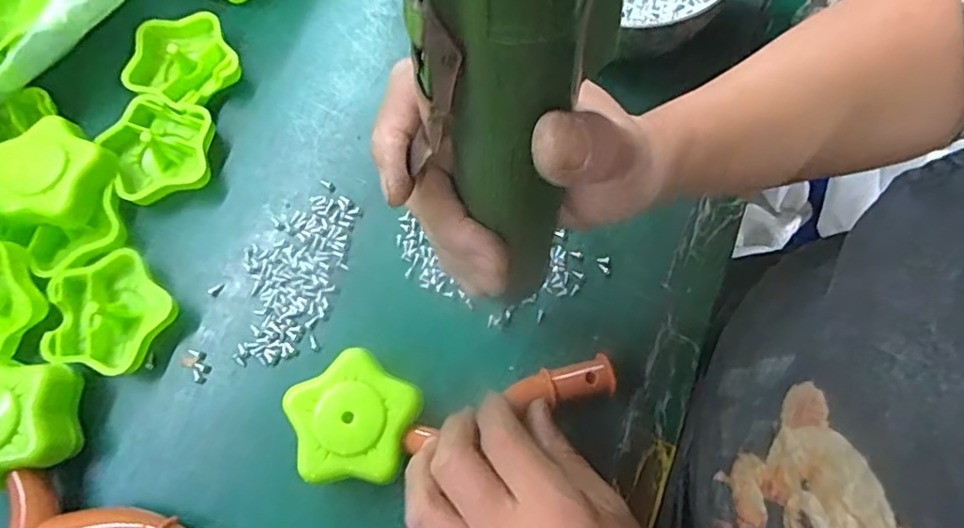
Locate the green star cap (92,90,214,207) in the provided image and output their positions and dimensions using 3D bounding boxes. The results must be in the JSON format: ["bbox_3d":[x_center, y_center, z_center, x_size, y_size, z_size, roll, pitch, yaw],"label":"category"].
[{"bbox_3d":[-0.193,-0.072,0.359,0.062,0.021,0.066,-28,74,-8],"label":"green star cap"}]

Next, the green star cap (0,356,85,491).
[{"bbox_3d":[-0.237,0.079,0.296,0.060,0.032,0.063,26,74,9],"label":"green star cap"}]

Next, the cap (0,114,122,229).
[{"bbox_3d":[-0.248,-0.053,0.340,0.057,0.019,0.061,21,74,7],"label":"cap"}]

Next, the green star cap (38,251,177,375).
[{"bbox_3d":[-0.207,0.029,0.328,0.062,0.019,0.065,-43,76,-12],"label":"green star cap"}]

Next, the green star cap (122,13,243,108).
[{"bbox_3d":[-0.194,-0.129,0.382,0.065,0.022,0.062,-28,74,-8],"label":"green star cap"}]

